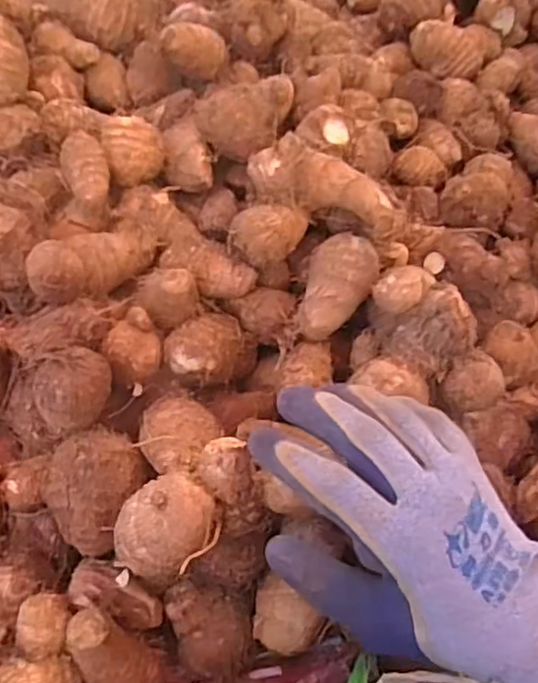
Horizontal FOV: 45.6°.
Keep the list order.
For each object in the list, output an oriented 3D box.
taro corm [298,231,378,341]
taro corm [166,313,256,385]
[{"bbox_3d":[0.046,-0.033,0.423,0.043,0.040,0.064,11,61,10],"label":"taro corm"},{"bbox_3d":[-0.039,0.005,0.423,0.056,0.039,0.043,-32,63,-15],"label":"taro corm"}]

